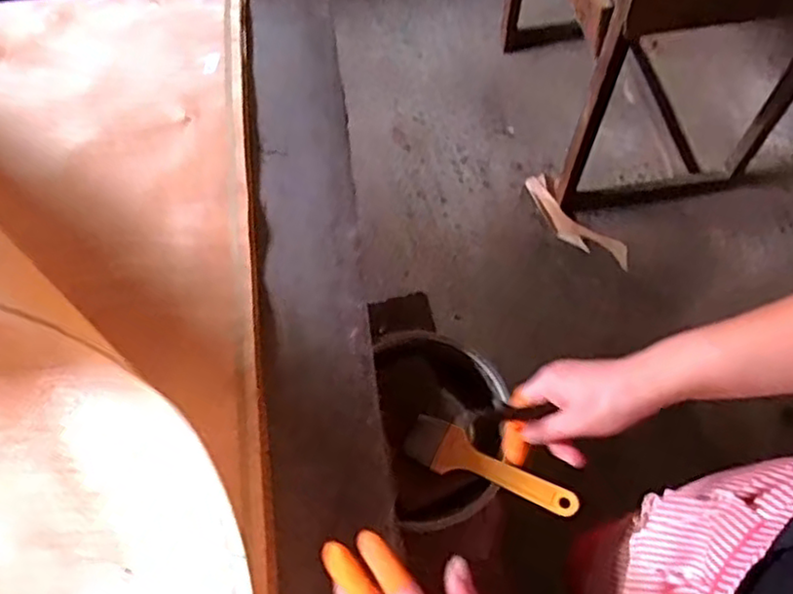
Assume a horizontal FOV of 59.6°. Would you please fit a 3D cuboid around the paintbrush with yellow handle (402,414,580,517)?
[{"bbox_3d":[0.085,0.157,0.634,0.164,0.015,0.044,21,77,22],"label":"paintbrush with yellow handle"}]

